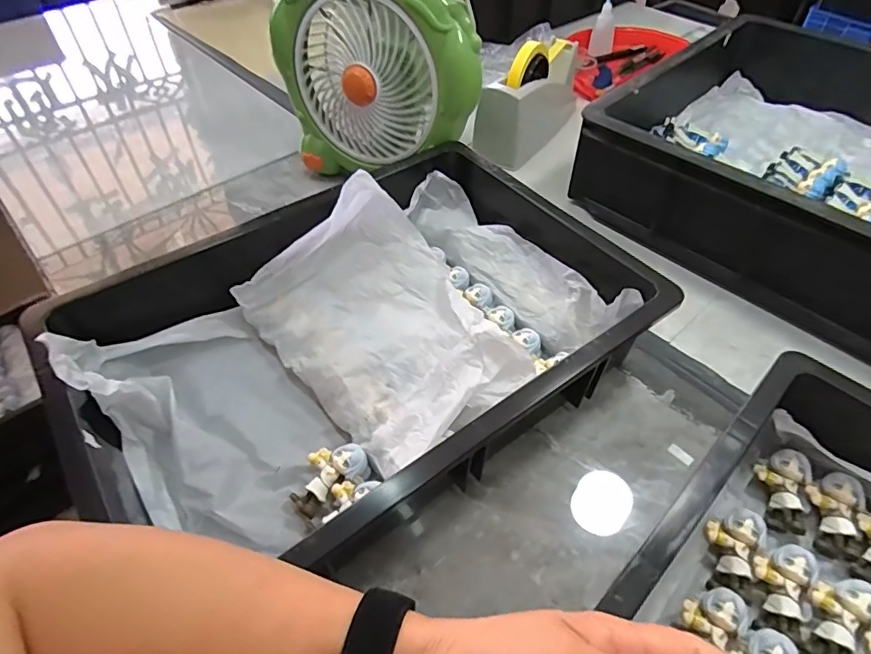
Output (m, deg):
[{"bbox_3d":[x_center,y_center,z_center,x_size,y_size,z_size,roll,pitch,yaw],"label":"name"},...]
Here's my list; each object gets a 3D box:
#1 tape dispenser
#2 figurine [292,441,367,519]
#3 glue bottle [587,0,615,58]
[{"bbox_3d":[0.134,-0.329,0.727,0.076,0.116,0.207,27,55,22],"label":"tape dispenser"},{"bbox_3d":[-0.085,0.117,0.406,0.061,0.028,0.039,-34,57,-25],"label":"figurine"},{"bbox_3d":[0.298,-0.536,0.904,0.042,0.090,0.039,14,51,13],"label":"glue bottle"}]

